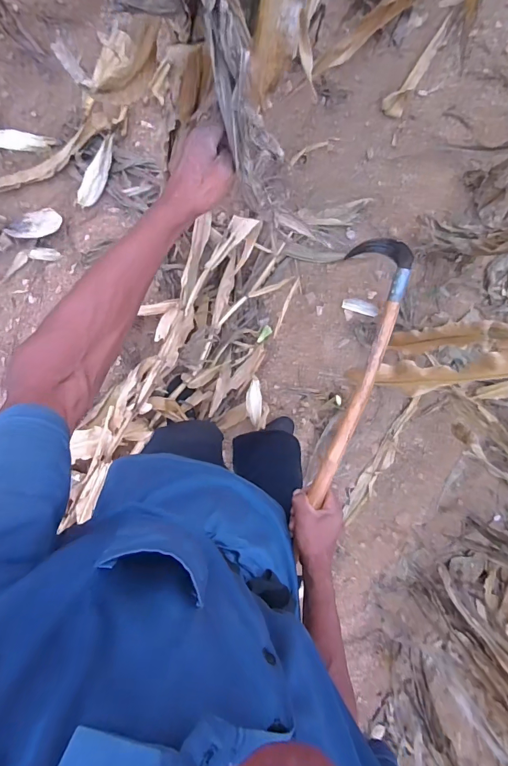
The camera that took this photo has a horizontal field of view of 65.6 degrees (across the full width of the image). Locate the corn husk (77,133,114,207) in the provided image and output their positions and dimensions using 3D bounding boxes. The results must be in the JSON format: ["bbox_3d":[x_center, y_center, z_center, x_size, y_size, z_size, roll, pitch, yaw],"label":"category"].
[{"bbox_3d":[-0.501,-0.677,1.263,0.065,0.022,0.228,32,111,-9],"label":"corn husk"}]

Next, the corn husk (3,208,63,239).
[{"bbox_3d":[-0.717,-0.515,1.283,0.184,0.053,0.083,-20,102,-5],"label":"corn husk"}]

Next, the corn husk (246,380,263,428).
[{"bbox_3d":[0.001,0.066,1.346,0.051,0.034,0.157,0,72,-6],"label":"corn husk"}]

